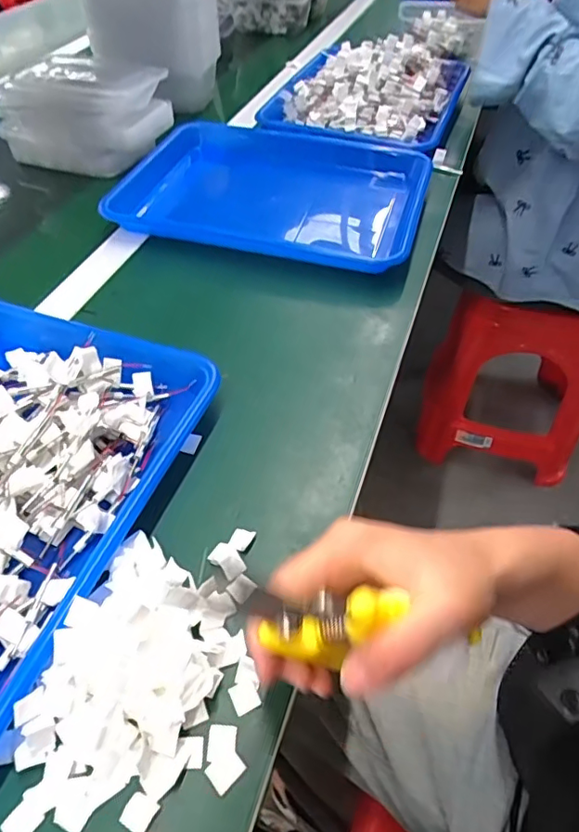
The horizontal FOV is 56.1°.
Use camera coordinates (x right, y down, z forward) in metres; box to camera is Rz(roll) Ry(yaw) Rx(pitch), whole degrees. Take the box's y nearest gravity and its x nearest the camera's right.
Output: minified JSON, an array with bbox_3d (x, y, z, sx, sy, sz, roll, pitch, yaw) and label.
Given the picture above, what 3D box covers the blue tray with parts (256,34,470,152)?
[{"bbox_3d":[0.120,-0.474,0.790,0.236,0.081,0.342,16,51,12],"label":"blue tray with parts"}]

